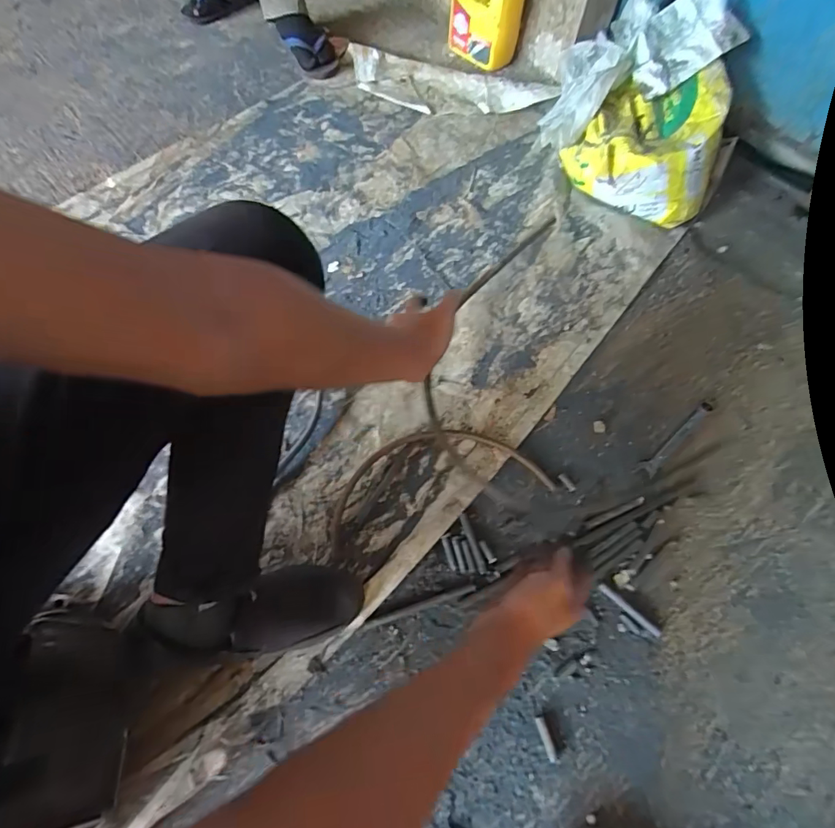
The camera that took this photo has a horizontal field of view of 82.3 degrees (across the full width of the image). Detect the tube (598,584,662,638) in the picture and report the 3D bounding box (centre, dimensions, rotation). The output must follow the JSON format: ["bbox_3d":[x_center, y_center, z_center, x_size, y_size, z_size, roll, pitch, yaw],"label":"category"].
[{"bbox_3d":[0.286,0.264,0.645,0.092,0.004,0.010,40,67,18],"label":"tube"}]

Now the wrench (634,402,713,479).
[{"bbox_3d":[0.415,0.036,0.767,0.194,0.004,0.026,-38,69,-20],"label":"wrench"}]

